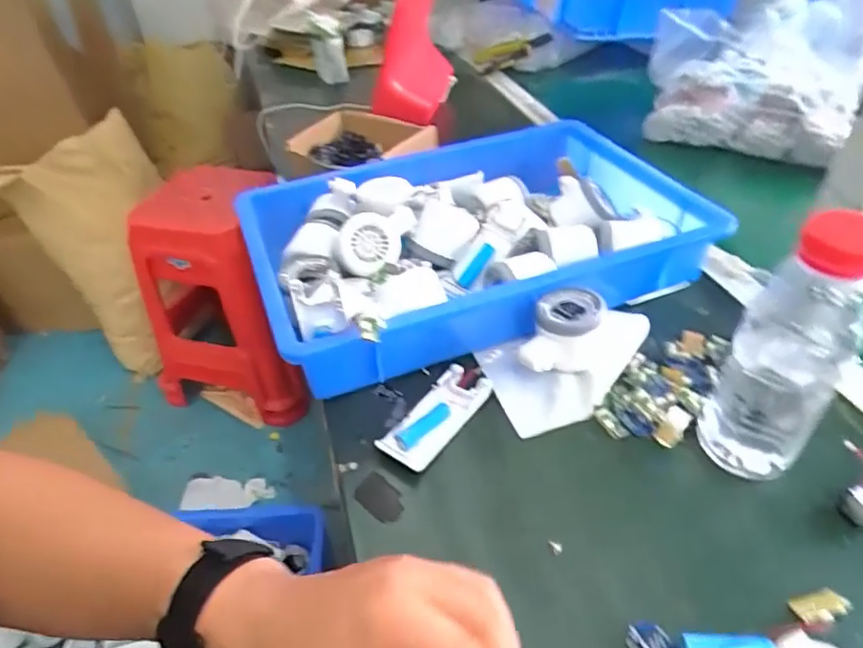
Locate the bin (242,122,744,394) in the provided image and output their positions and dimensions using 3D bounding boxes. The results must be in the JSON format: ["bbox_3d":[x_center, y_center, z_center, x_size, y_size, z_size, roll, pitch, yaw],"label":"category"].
[{"bbox_3d":[0.040,-0.096,0.602,0.421,0.094,0.291,-18,43,-14],"label":"bin"}]

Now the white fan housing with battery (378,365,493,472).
[{"bbox_3d":[0.005,0.075,0.465,0.041,0.016,0.102,25,50,30],"label":"white fan housing with battery"}]

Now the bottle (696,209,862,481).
[{"bbox_3d":[0.230,0.020,0.374,0.066,0.197,0.061,26,50,31],"label":"bottle"}]

